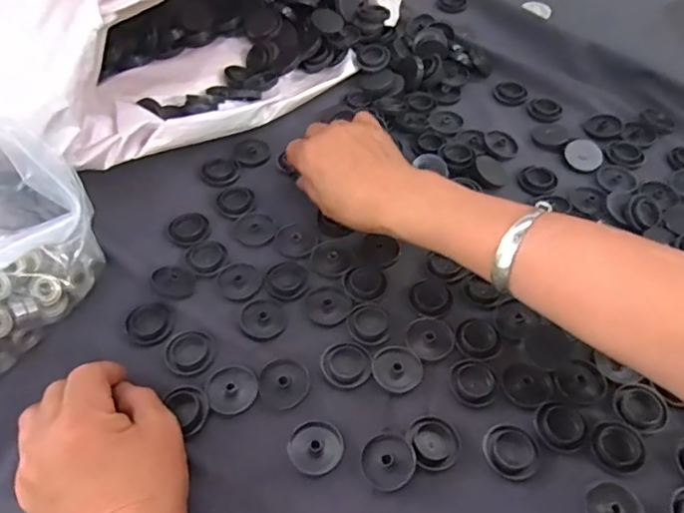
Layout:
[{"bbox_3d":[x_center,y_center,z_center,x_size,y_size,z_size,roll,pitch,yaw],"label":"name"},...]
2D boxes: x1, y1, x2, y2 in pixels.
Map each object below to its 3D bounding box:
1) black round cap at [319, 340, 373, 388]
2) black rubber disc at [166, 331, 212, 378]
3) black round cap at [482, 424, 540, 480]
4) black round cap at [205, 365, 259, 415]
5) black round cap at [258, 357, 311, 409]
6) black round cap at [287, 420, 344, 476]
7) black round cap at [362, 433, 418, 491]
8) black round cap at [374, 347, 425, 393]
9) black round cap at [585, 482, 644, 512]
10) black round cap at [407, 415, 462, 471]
[{"bbox_3d":[0.003,0.072,0.391,0.033,0.004,0.034,1,51,-1],"label":"black round cap"},{"bbox_3d":[-0.105,0.066,0.400,0.031,0.004,0.034,1,51,-1],"label":"black rubber disc"},{"bbox_3d":[0.105,0.120,0.359,0.034,0.009,0.032,1,51,-1],"label":"black round cap"},{"bbox_3d":[-0.072,0.086,0.381,0.032,0.004,0.034,1,51,-1],"label":"black round cap"},{"bbox_3d":[-0.038,0.083,0.384,0.032,0.004,0.035,1,51,-1],"label":"black round cap"},{"bbox_3d":[-0.016,0.117,0.359,0.033,0.004,0.032,1,51,-1],"label":"black round cap"},{"bbox_3d":[0.028,0.123,0.353,0.031,0.010,0.031,1,51,-1],"label":"black round cap"},{"bbox_3d":[0.038,0.076,0.395,0.033,0.005,0.031,1,51,-1],"label":"black round cap"},{"bbox_3d":[0.161,0.149,0.341,0.030,0.006,0.031,1,51,-1],"label":"black round cap"},{"bbox_3d":[0.057,0.114,0.361,0.032,0.010,0.033,1,51,-1],"label":"black round cap"}]

